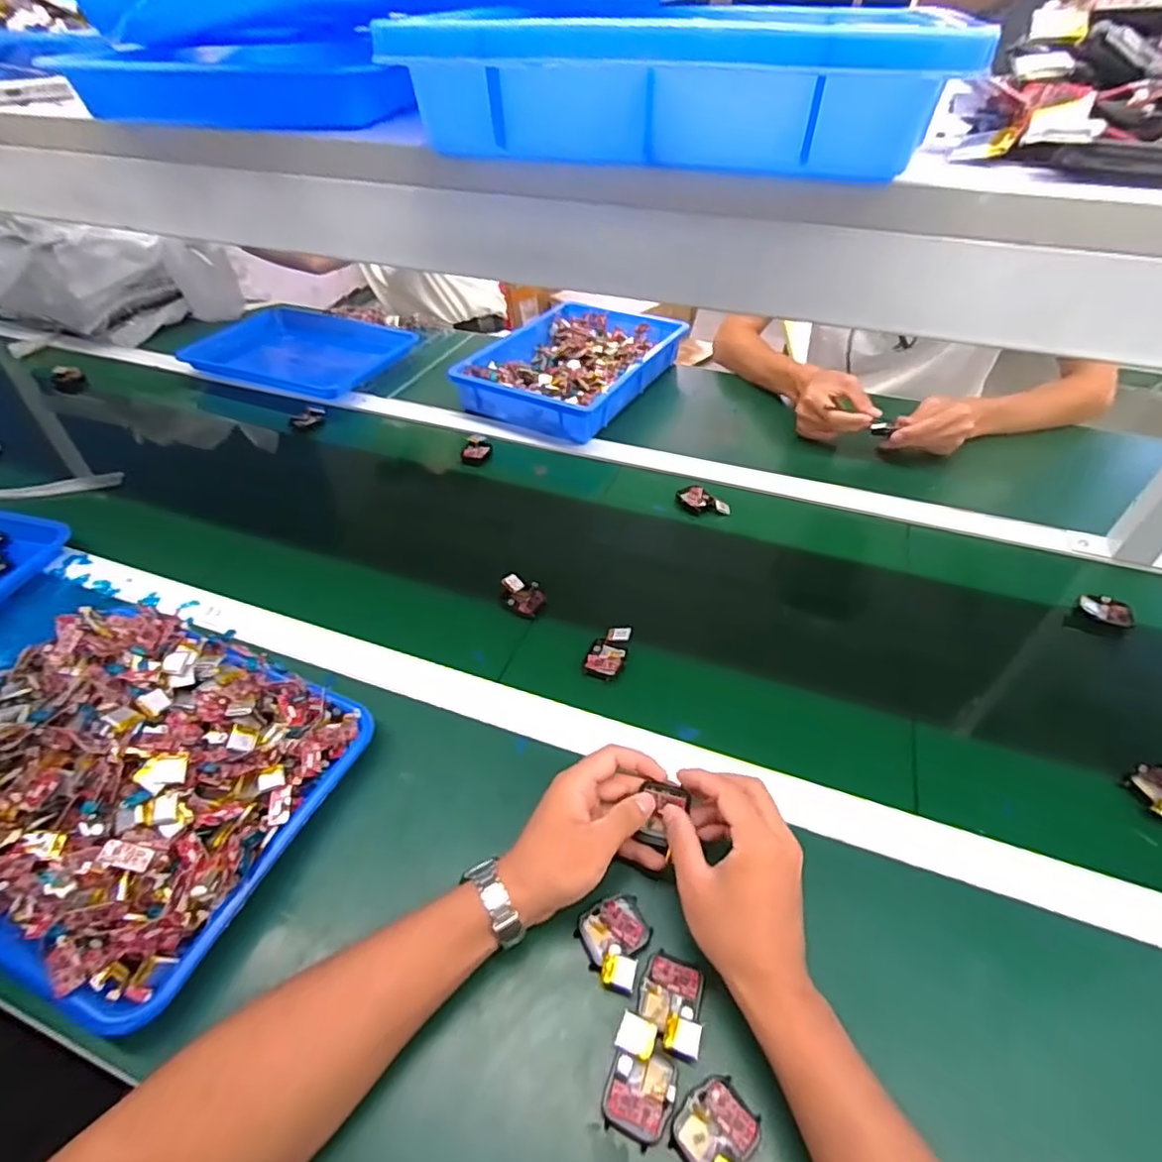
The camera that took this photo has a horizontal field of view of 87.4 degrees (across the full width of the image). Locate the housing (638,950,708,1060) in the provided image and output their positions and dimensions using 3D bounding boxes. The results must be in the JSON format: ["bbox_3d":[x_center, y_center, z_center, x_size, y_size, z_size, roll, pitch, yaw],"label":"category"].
[{"bbox_3d":[0.060,0.272,0.394,0.042,0.015,0.051,17,47,16],"label":"housing"}]

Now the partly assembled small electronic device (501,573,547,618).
[{"bbox_3d":[-0.063,0.015,0.658,0.052,0.017,0.038,27,51,25],"label":"partly assembled small electronic device"}]

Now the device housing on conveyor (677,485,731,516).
[{"bbox_3d":[0.156,-0.101,0.783,0.068,0.019,0.030,34,54,29],"label":"device housing on conveyor"}]

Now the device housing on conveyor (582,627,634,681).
[{"bbox_3d":[0.029,0.069,0.603,0.036,0.014,0.062,15,47,15],"label":"device housing on conveyor"}]

